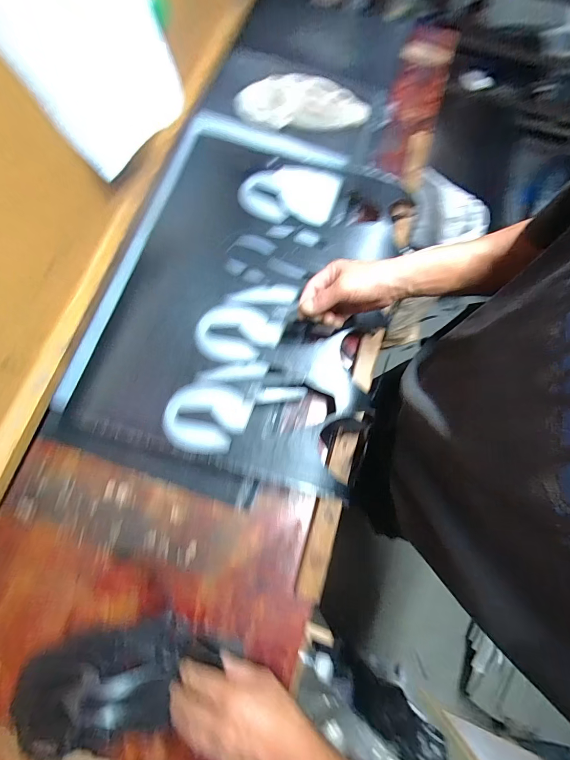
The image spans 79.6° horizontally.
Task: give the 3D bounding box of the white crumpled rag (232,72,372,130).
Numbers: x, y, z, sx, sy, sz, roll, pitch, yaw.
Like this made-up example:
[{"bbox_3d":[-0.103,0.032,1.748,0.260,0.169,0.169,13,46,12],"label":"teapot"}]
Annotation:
[{"bbox_3d":[0.036,-0.574,0.706,0.265,0.031,0.144,12,73,3],"label":"white crumpled rag"}]

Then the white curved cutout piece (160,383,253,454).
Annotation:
[{"bbox_3d":[-0.115,0.055,0.501,0.115,0.008,0.102,16,74,4],"label":"white curved cutout piece"}]

